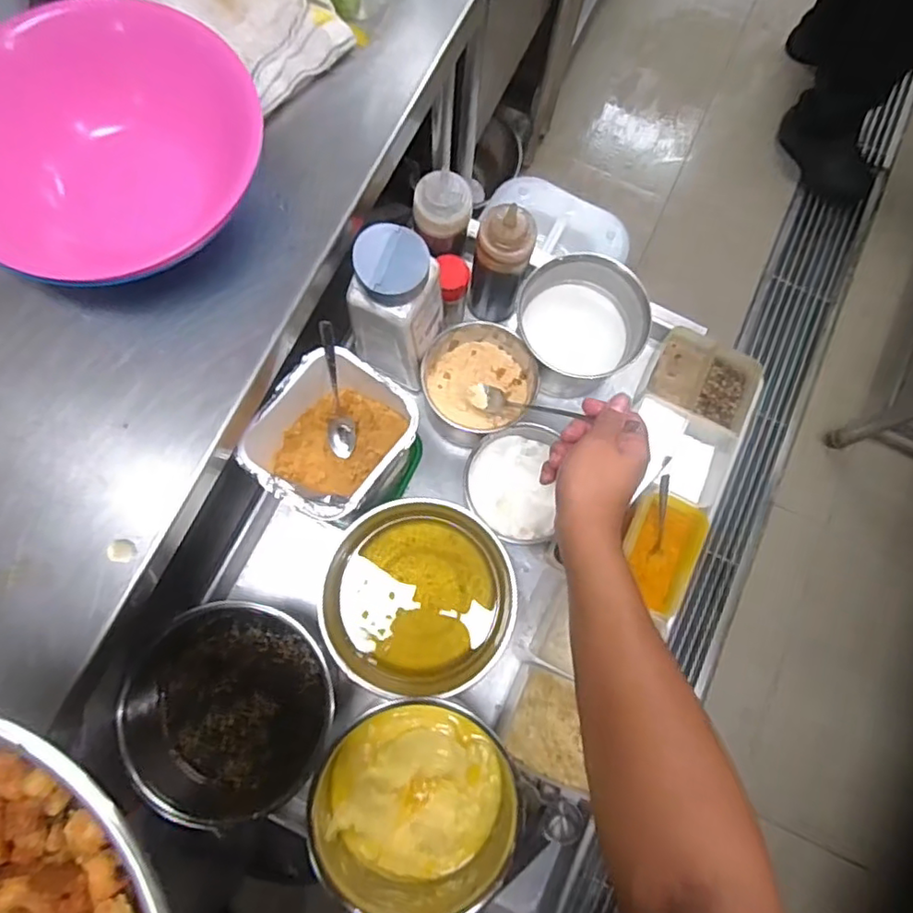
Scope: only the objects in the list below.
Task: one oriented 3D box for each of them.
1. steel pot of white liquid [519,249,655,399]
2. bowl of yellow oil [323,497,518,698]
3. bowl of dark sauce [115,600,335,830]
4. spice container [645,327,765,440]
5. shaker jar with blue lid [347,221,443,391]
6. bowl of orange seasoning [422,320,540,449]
[{"bbox_3d":[0.133,-0.145,0.679,0.122,0.106,0.133,-35,82,-9],"label":"steel pot of white liquid"},{"bbox_3d":[-0.027,0.135,0.598,0.176,0.090,0.185,1,78,-2],"label":"bowl of yellow oil"},{"bbox_3d":[-0.204,0.233,0.549,0.173,0.084,0.192,-13,79,-5],"label":"bowl of dark sauce"},{"bbox_3d":[0.283,-0.085,0.696,0.119,0.035,0.103,30,79,4],"label":"spice container"},{"bbox_3d":[-0.058,-0.138,0.597,0.071,0.176,0.078,21,78,2],"label":"shaker jar with blue lid"},{"bbox_3d":[0.023,-0.080,0.664,0.118,0.078,0.109,1,78,-2],"label":"bowl of orange seasoning"}]

